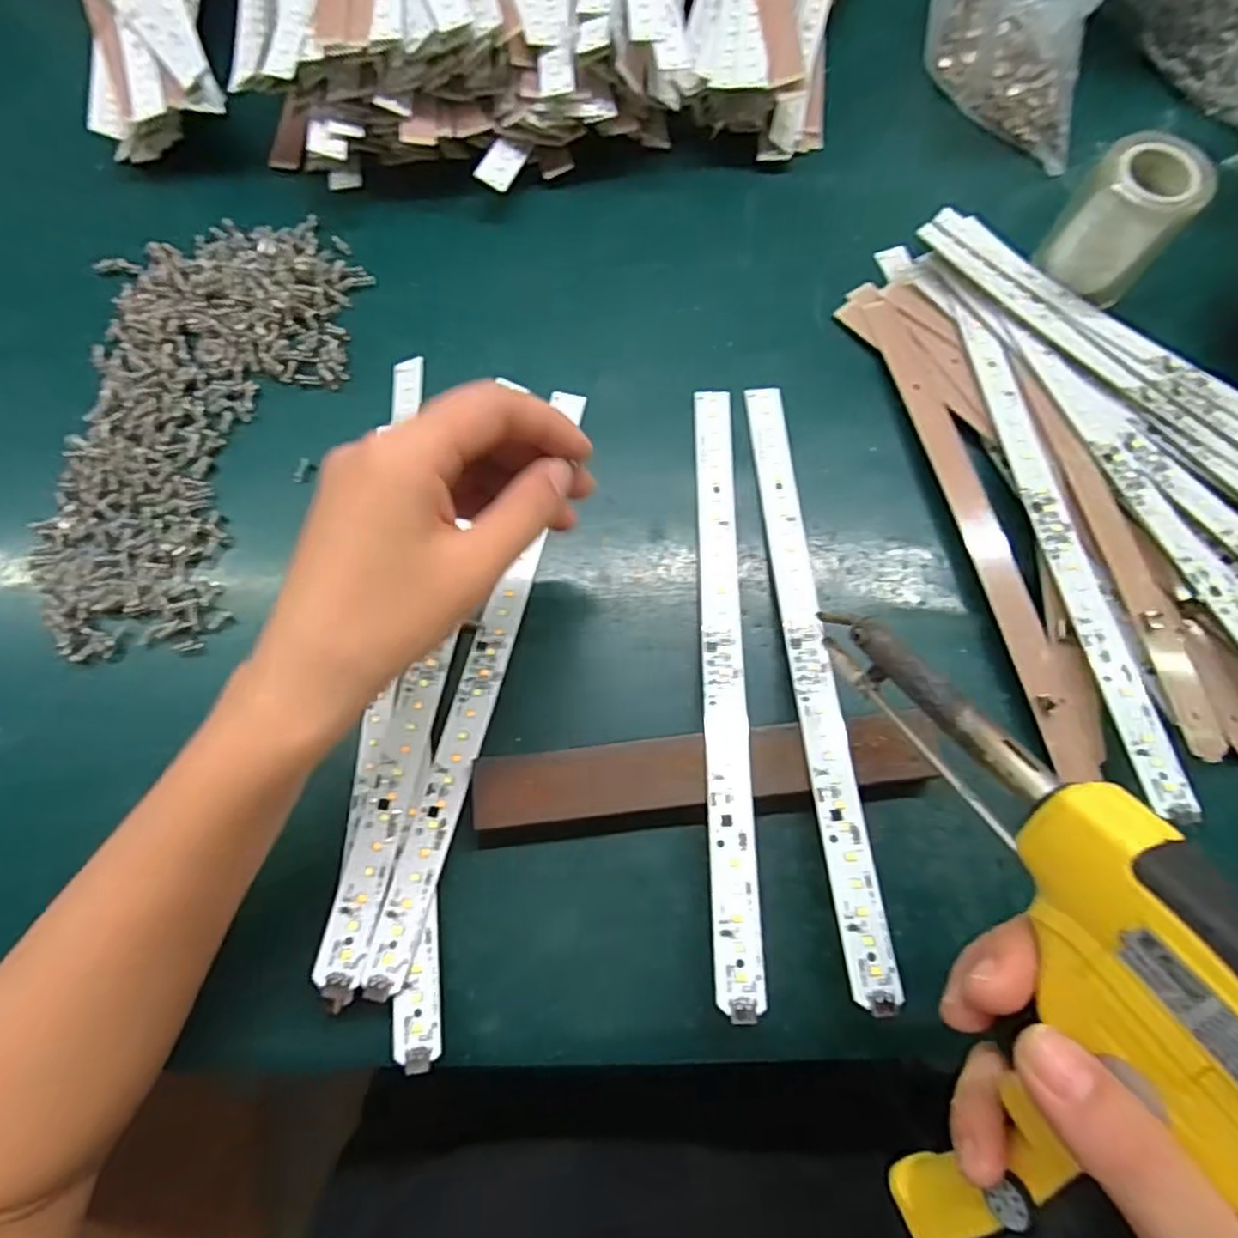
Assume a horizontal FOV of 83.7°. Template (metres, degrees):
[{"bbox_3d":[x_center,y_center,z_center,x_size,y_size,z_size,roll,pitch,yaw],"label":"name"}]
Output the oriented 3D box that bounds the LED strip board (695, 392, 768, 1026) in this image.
[{"bbox_3d":[0.047,0.014,0.306,0.019,0.008,0.279,0,65,2],"label":"LED strip board"}]

